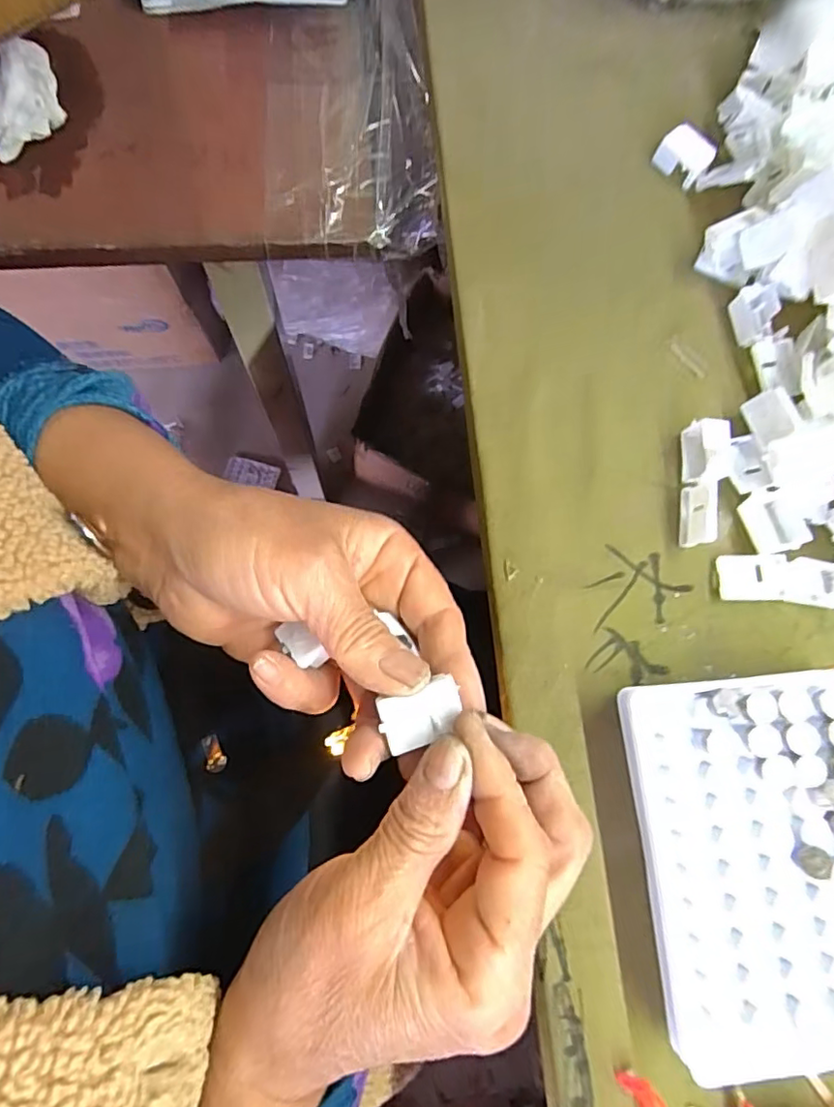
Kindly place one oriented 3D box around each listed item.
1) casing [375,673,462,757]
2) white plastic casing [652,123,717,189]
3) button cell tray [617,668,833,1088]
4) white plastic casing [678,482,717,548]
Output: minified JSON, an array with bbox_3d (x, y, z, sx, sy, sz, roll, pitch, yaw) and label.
[{"bbox_3d":[0.001,0.054,0.191,0.026,0.006,0.017,-24,77,-5],"label":"casing"},{"bbox_3d":[0.137,-0.204,0.296,0.025,0.012,0.025,42,79,6],"label":"white plastic casing"},{"bbox_3d":[0.133,0.113,0.218,0.096,0.021,0.128,-4,78,-4],"label":"button cell tray"},{"bbox_3d":[0.124,-0.017,0.254,0.012,0.012,0.028,8,77,-1],"label":"white plastic casing"}]

